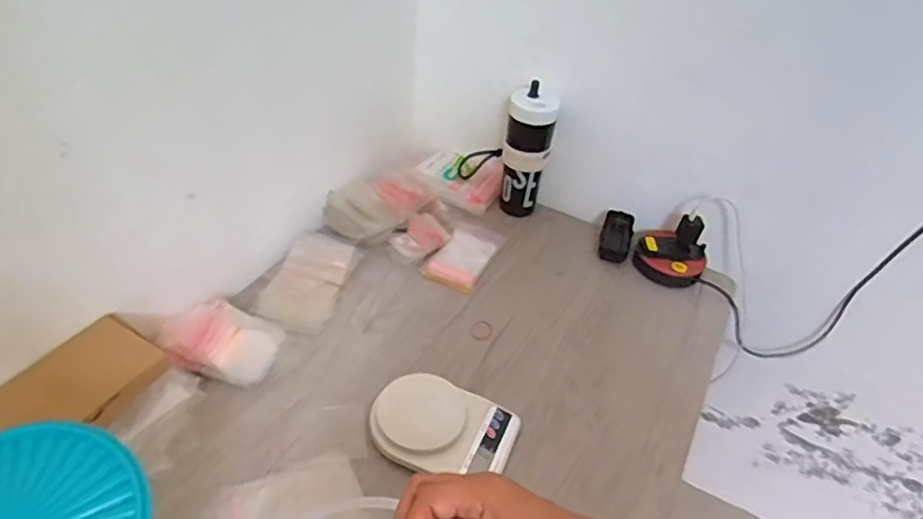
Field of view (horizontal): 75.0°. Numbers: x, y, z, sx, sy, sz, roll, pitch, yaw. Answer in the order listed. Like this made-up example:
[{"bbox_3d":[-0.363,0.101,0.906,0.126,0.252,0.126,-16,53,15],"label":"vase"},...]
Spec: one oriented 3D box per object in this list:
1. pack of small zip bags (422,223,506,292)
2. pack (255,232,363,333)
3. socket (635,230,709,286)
[{"bbox_3d":[0.006,-0.009,1.043,0.088,0.006,0.169,22,43,16],"label":"pack of small zip bags"},{"bbox_3d":[-0.239,0.028,0.952,0.107,0.021,0.187,13,42,7],"label":"pack"},{"bbox_3d":[0.371,-0.007,1.064,0.118,0.062,0.131,29,46,23],"label":"socket"}]

